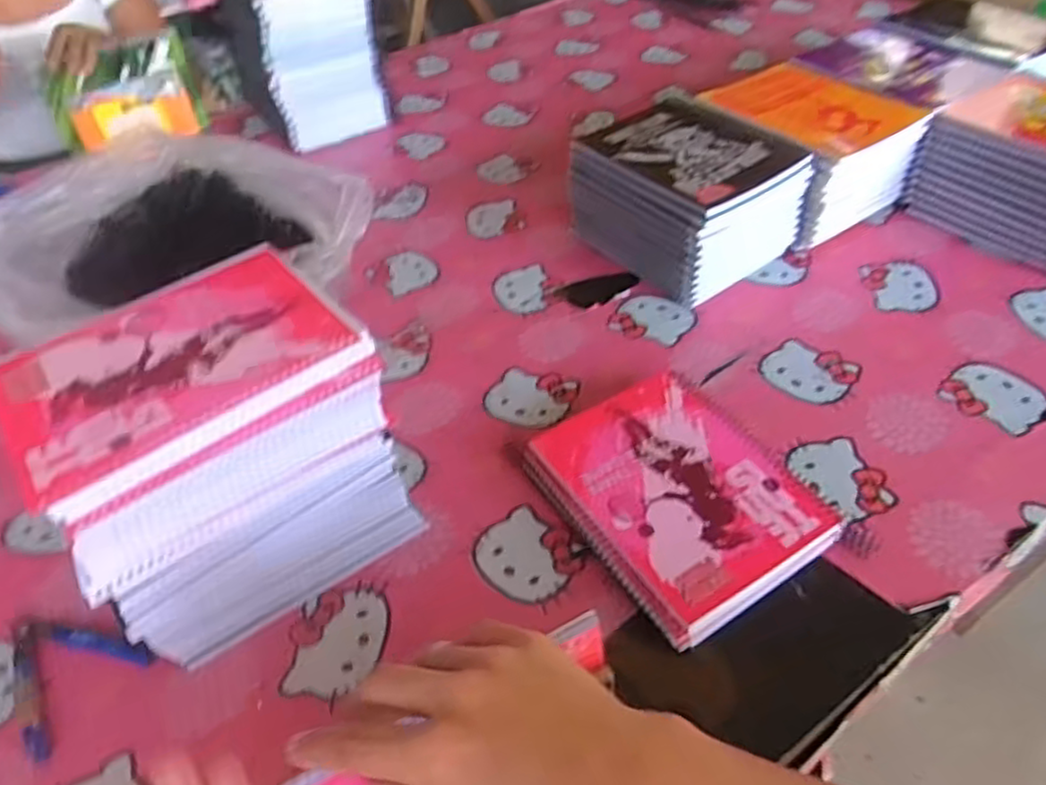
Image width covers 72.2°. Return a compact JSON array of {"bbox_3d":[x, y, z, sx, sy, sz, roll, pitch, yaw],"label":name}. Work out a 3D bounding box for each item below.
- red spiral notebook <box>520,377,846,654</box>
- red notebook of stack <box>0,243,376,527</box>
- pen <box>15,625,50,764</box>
[{"bbox_3d":[0.119,0.073,0.558,0.165,0.031,0.202,-26,48,-18],"label":"red spiral notebook"},{"bbox_3d":[-0.218,-0.021,0.452,0.197,0.014,0.150,-33,50,-23],"label":"red notebook of stack"},{"bbox_3d":[-0.340,0.206,0.494,0.017,0.009,0.106,-25,47,-17],"label":"pen"}]

